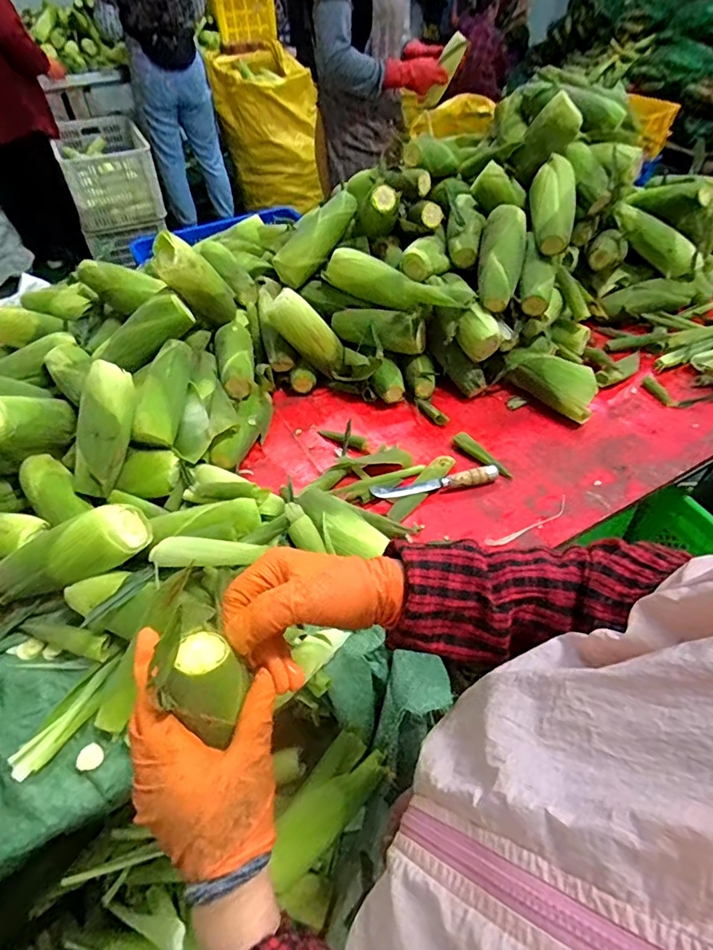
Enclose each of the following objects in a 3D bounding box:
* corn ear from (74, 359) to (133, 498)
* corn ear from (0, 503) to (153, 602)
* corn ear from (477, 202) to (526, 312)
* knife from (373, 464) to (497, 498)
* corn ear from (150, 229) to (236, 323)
[{"bbox_3d":[-0.365,-0.066,0.738,0.062,0.051,0.192,6,87,6],"label":"corn ear"},{"bbox_3d":[-0.359,0.100,0.620,0.191,0.079,0.061,-25,51,-2],"label":"corn ear"},{"bbox_3d":[0.259,-0.382,0.909,0.072,0.067,0.193,7,75,7],"label":"corn ear"},{"bbox_3d":[0.123,0.012,0.787,0.198,0.021,0.025,-9,49,-7],"label":"knife"},{"bbox_3d":[-0.264,-0.320,0.856,0.074,0.183,0.072,-43,55,4],"label":"corn ear"}]

